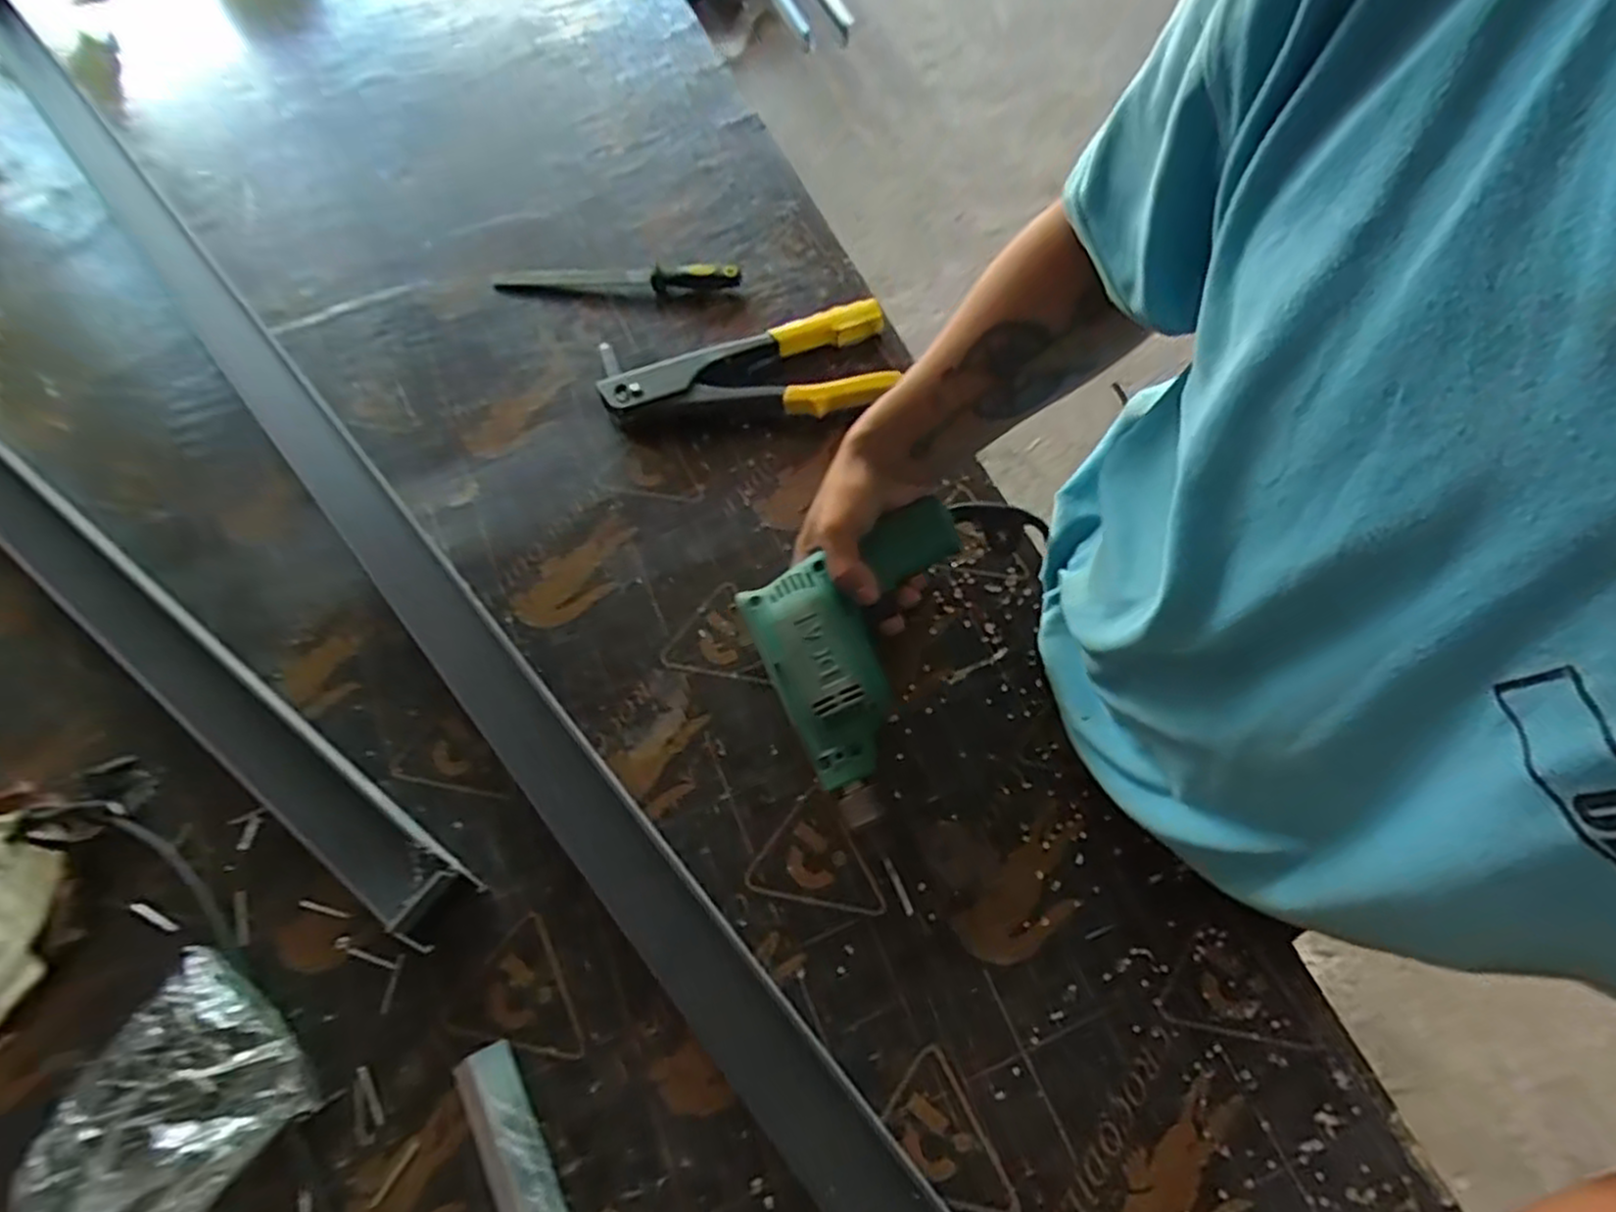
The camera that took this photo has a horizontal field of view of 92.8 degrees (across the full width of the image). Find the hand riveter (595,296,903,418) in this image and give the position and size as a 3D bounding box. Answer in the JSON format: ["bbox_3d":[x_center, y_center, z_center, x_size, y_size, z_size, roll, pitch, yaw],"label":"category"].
[{"bbox_3d":[-0.050,-0.197,0.637,0.236,0.036,0.098,-10,66,-2],"label":"hand riveter"}]

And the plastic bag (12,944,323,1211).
[{"bbox_3d":[-0.369,0.291,0.428,0.126,0.043,0.155,35,72,16],"label":"plastic bag"}]

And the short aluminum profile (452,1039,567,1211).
[{"bbox_3d":[-0.158,0.327,0.423,0.037,0.013,0.156,-28,68,-10],"label":"short aluminum profile"}]

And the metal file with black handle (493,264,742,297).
[{"bbox_3d":[-0.171,-0.295,0.690,0.218,0.018,0.027,3,67,4],"label":"metal file with black handle"}]

